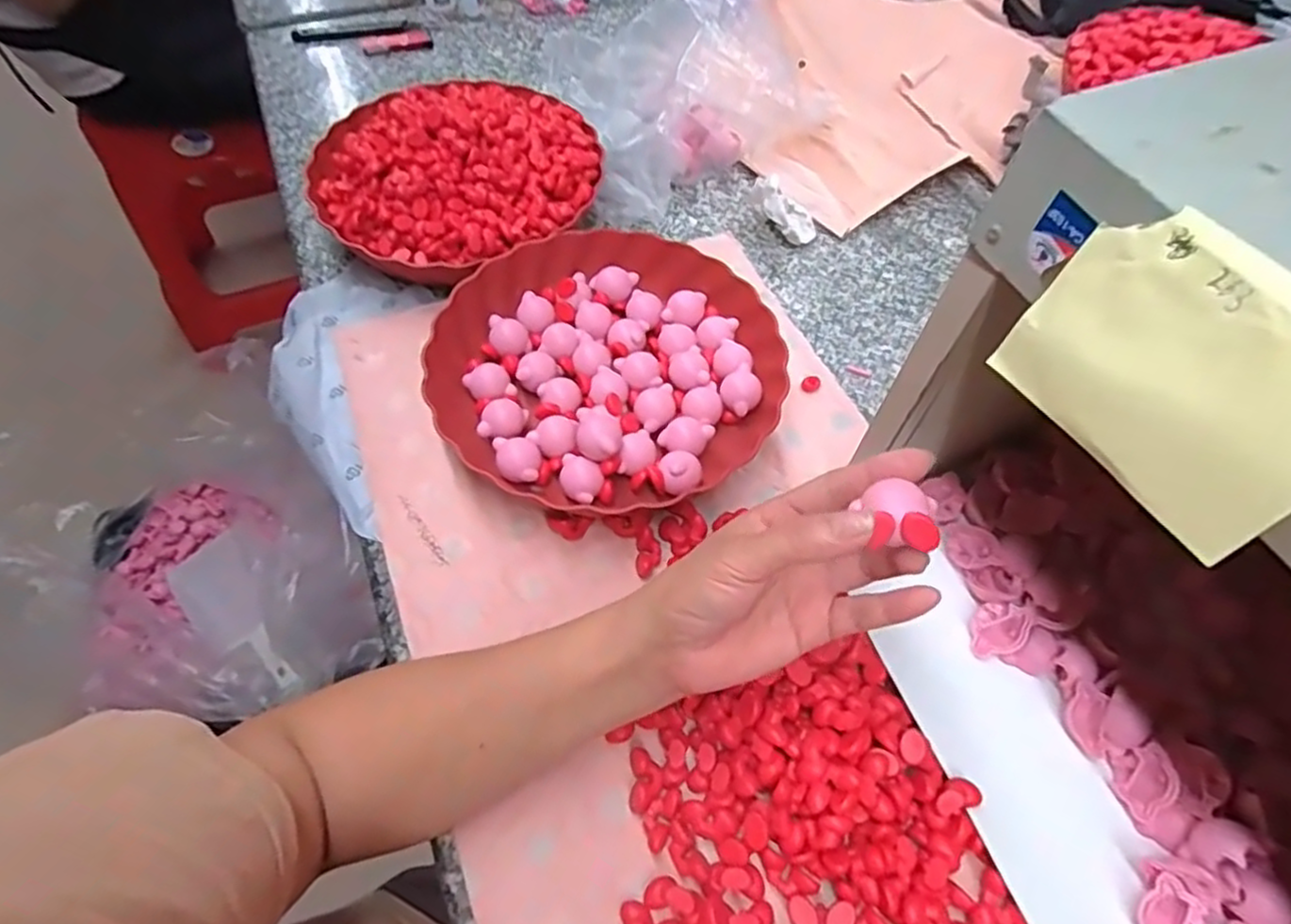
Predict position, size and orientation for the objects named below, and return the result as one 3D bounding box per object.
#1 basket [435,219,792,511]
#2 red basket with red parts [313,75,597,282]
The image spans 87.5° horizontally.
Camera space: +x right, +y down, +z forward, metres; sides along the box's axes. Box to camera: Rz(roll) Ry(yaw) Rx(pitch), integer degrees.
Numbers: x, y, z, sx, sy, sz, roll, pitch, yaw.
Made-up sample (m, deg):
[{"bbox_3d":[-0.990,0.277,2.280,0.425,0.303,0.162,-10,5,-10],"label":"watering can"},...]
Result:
[{"bbox_3d":[-0.024,-0.071,0.489,0.234,0.047,0.217,2,58,-3],"label":"basket"},{"bbox_3d":[-0.153,-0.243,0.558,0.224,0.059,0.220,2,58,-3],"label":"red basket with red parts"}]

